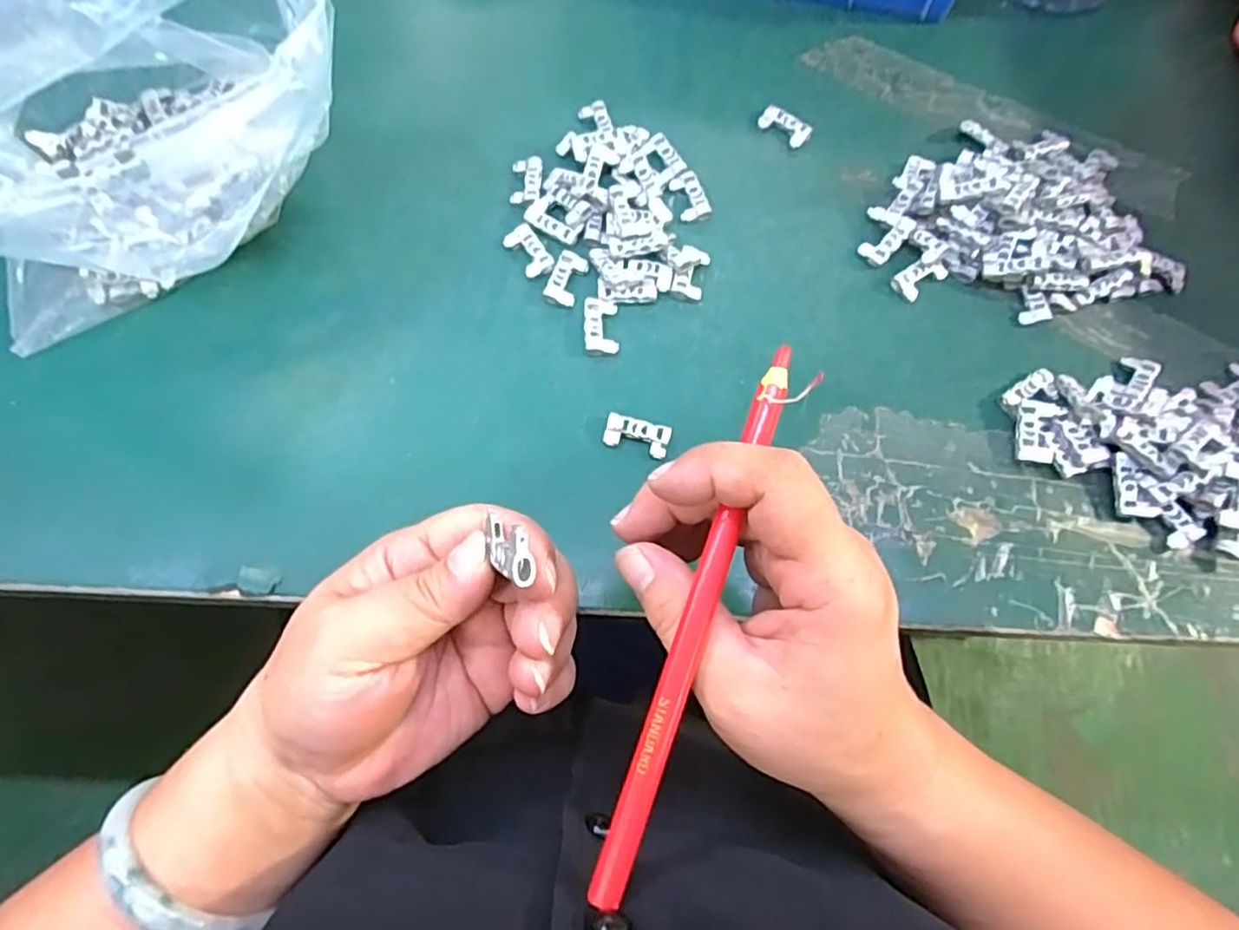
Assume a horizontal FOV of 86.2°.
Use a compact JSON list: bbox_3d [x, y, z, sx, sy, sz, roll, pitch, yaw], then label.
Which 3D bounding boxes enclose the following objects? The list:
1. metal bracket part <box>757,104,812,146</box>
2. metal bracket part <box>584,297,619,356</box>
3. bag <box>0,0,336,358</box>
[{"bbox_3d":[0.097,-0.199,0.388,0.031,0.007,0.016,36,71,11],"label":"metal bracket part"},{"bbox_3d":[-0.009,-0.070,0.334,0.017,0.004,0.031,-1,69,-4],"label":"metal bracket part"},{"bbox_3d":[-0.229,-0.156,0.291,0.137,0.123,0.189,39,72,11],"label":"bag"}]

